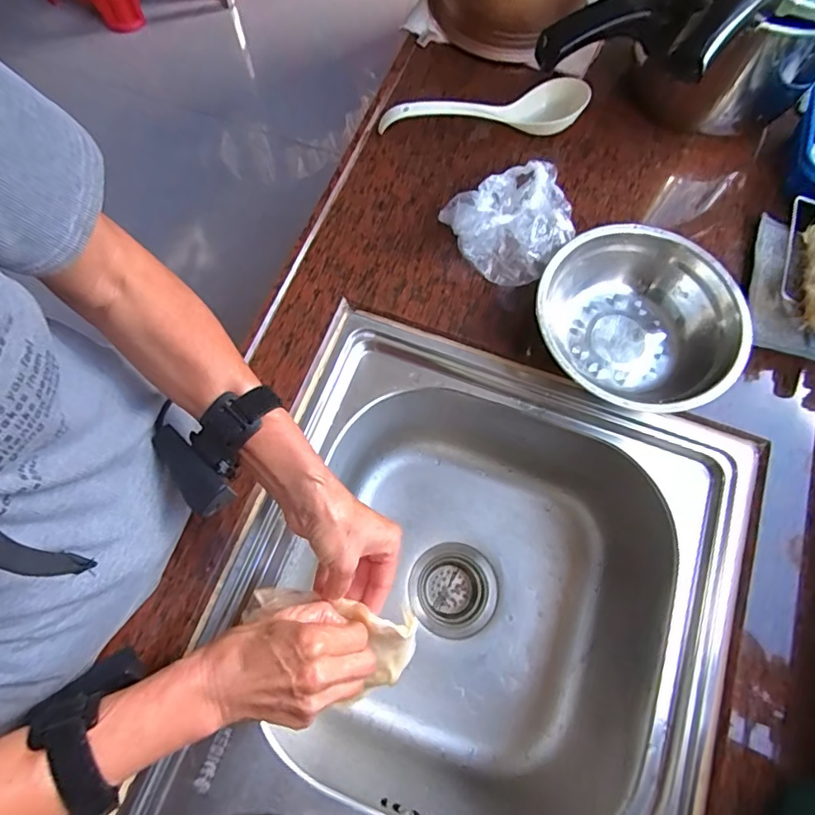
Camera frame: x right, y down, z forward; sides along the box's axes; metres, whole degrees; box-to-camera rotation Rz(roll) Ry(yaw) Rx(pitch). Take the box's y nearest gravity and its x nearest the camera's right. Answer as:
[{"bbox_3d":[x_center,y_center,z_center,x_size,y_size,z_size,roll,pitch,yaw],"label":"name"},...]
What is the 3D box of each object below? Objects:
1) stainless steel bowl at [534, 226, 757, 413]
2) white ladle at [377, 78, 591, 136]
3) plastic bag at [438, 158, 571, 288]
[{"bbox_3d":[0.208,-0.080,0.480,0.175,0.077,0.177,0,71,-1],"label":"stainless steel bowl"},{"bbox_3d":[0.084,-0.340,0.584,0.225,0.054,0.057,4,71,1],"label":"white ladle"},{"bbox_3d":[0.109,-0.191,0.523,0.109,0.064,0.101,42,75,13],"label":"plastic bag"}]

